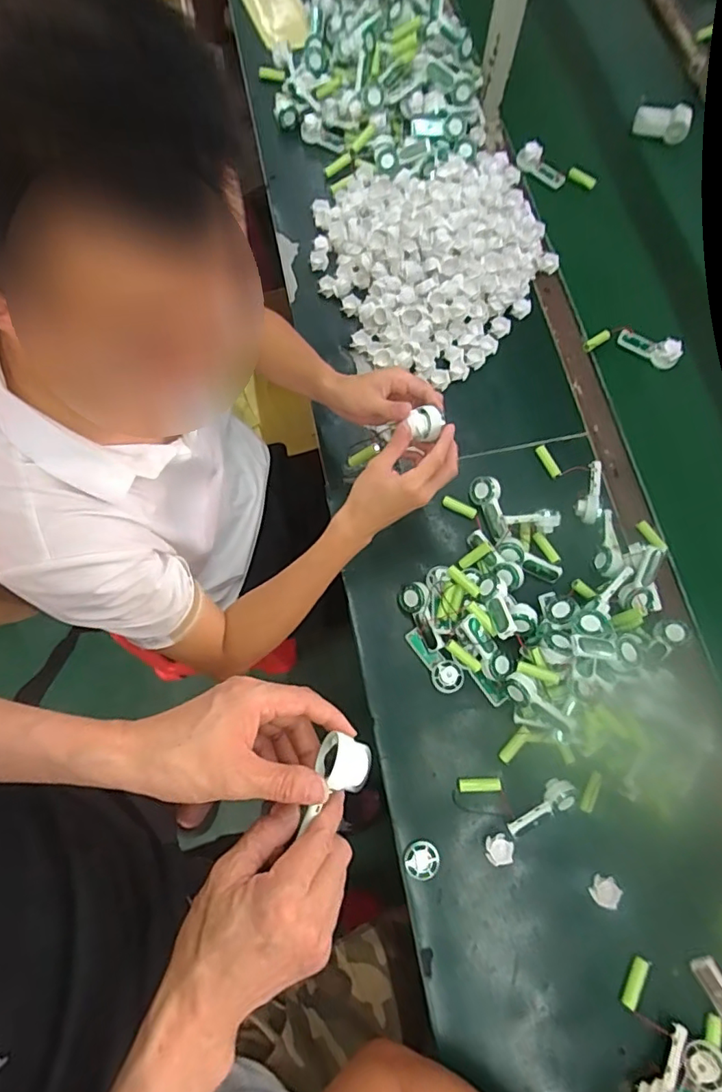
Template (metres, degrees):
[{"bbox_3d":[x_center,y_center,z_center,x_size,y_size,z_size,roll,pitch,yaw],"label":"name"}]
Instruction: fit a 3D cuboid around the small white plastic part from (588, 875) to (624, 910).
[{"bbox_3d":[0.282,0.399,0.631,0.032,0.012,0.031,0,73,-1],"label":"small white plastic part"}]

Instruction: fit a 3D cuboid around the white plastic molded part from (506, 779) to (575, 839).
[{"bbox_3d":[0.216,0.315,0.651,0.091,0.028,0.036,-42,77,5],"label":"white plastic molded part"}]

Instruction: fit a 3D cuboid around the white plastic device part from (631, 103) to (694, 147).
[{"bbox_3d":[0.570,-0.800,1.035,0.101,0.044,0.044,33,74,26],"label":"white plastic device part"}]

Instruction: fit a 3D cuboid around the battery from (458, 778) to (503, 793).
[{"bbox_3d":[0.146,0.295,0.671,0.050,0.015,0.015,-5,73,6],"label":"battery"}]

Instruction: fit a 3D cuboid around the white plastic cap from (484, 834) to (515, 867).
[{"bbox_3d":[0.164,0.360,0.648,0.033,0.015,0.031,0,73,-1],"label":"white plastic cap"}]

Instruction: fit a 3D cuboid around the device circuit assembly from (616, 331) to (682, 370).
[{"bbox_3d":[0.459,-0.315,0.871,0.094,0.046,0.027,33,75,22],"label":"device circuit assembly"}]

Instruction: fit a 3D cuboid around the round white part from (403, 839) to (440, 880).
[{"bbox_3d":[0.073,0.373,0.646,0.040,0.008,0.041,0,73,-1],"label":"round white part"}]

